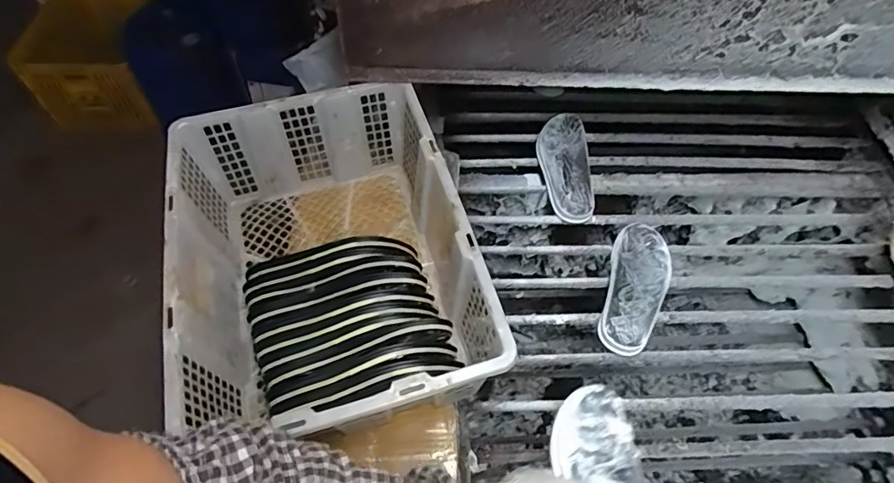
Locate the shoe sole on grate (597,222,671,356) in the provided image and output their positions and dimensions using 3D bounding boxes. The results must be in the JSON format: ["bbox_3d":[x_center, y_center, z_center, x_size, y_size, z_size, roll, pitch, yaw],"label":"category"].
[{"bbox_3d":[0.302,0.068,0.806,0.088,0.016,0.238,18,57,9],"label":"shoe sole on grate"}]

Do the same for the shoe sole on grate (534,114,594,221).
[{"bbox_3d":[0.218,-0.140,0.946,0.097,0.037,0.236,2,56,-2],"label":"shoe sole on grate"}]

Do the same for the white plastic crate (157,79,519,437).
[{"bbox_3d":[-0.161,0.024,0.682,0.347,0.179,0.469,-12,58,-11],"label":"white plastic crate"}]

